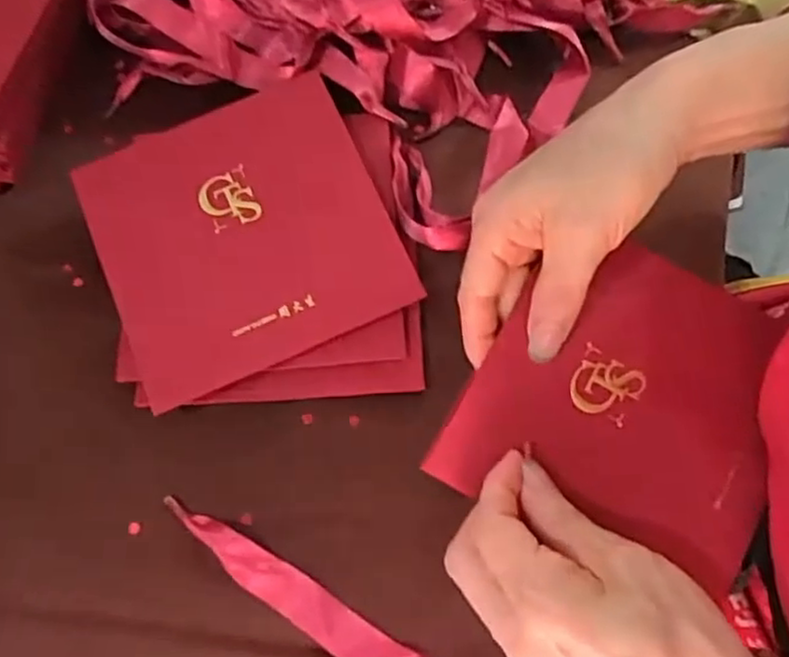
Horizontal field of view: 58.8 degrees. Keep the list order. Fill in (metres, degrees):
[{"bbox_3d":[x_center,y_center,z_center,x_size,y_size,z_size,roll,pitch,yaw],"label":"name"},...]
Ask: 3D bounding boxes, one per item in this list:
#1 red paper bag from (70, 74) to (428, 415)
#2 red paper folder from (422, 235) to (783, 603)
[{"bbox_3d":[-0.077,-0.050,0.347,0.137,0.009,0.138,-25,75,-3],"label":"red paper bag"},{"bbox_3d":[0.103,0.031,0.306,0.132,0.016,0.128,27,79,1],"label":"red paper folder"}]

